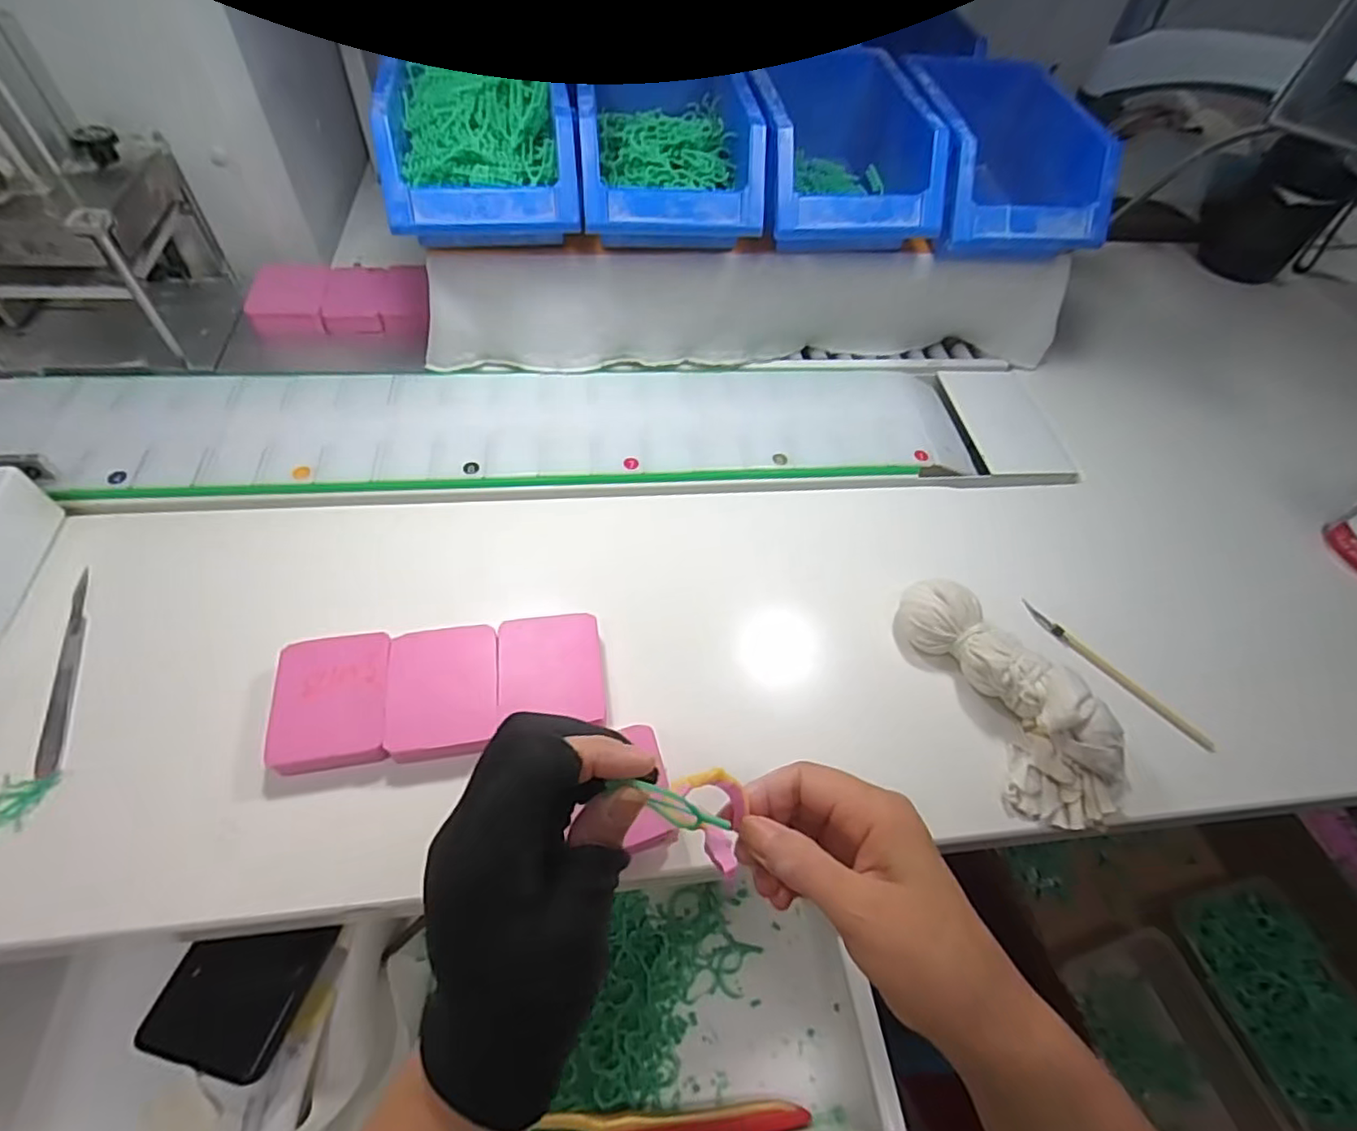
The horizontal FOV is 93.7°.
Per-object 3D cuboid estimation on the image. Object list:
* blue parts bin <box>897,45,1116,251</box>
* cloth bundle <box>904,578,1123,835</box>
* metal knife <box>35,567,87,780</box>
[{"bbox_3d":[0.243,-0.321,0.503,0.127,0.091,0.195,-3,56,-7],"label":"blue parts bin"},{"bbox_3d":[0.192,0.071,0.368,0.052,0.047,0.154,-16,58,-16],"label":"cloth bundle"},{"bbox_3d":[-0.342,0.058,0.356,0.010,0.005,0.125,-12,57,-13],"label":"metal knife"}]

